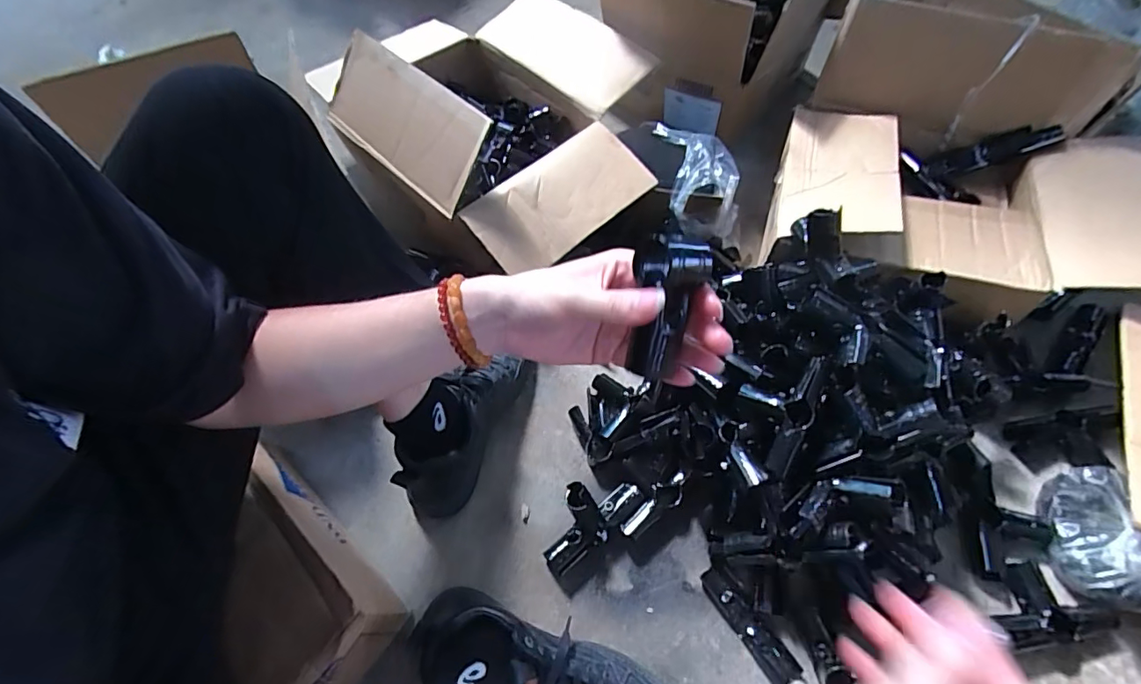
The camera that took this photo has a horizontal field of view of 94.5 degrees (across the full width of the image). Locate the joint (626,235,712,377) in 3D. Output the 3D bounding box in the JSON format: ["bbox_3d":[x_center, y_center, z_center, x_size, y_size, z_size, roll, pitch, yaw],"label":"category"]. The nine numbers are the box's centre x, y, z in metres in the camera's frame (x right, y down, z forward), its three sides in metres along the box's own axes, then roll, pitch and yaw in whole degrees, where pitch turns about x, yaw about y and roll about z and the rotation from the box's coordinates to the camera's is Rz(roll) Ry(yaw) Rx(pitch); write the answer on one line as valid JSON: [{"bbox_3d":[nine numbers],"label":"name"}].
[{"bbox_3d":[0.053,-0.017,0.296,0.040,0.082,0.035,11,19,8],"label":"joint"}]

